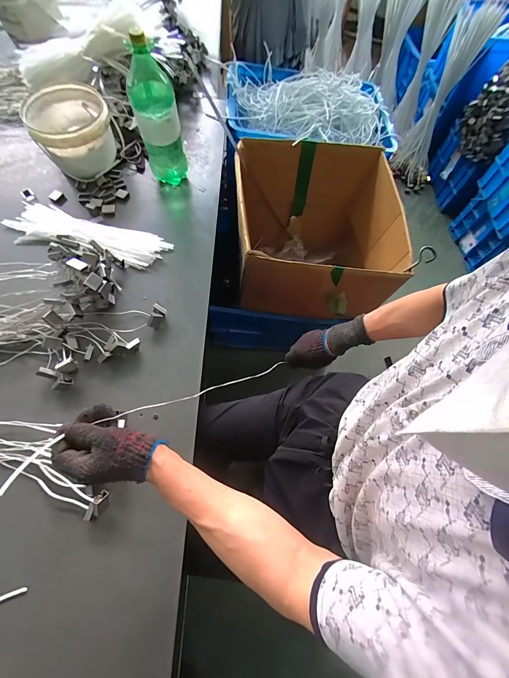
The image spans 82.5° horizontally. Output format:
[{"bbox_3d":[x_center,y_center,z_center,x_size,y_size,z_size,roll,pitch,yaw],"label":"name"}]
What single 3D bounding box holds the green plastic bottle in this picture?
[{"bbox_3d":[-0.242,-0.548,0.734,0.097,0.324,0.110,-14,70,-8],"label":"green plastic bottle"}]

